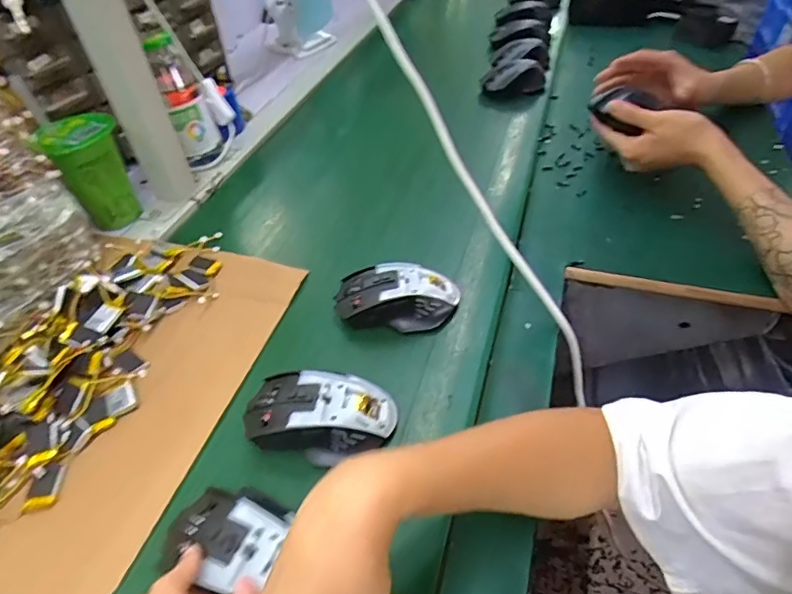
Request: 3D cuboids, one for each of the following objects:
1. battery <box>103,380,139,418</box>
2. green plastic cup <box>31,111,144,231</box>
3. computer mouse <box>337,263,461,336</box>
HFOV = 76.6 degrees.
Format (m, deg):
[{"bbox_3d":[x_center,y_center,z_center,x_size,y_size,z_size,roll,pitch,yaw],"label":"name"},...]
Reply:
[{"bbox_3d":[-0.233,0.087,0.426,0.022,0.007,0.027,-32,51,-21],"label":"battery"},{"bbox_3d":[-0.349,-0.146,0.593,0.076,0.116,0.072,-4,46,4],"label":"green plastic cup"},{"bbox_3d":[0.001,-0.001,0.478,0.113,0.038,0.059,-2,46,6],"label":"computer mouse"}]

